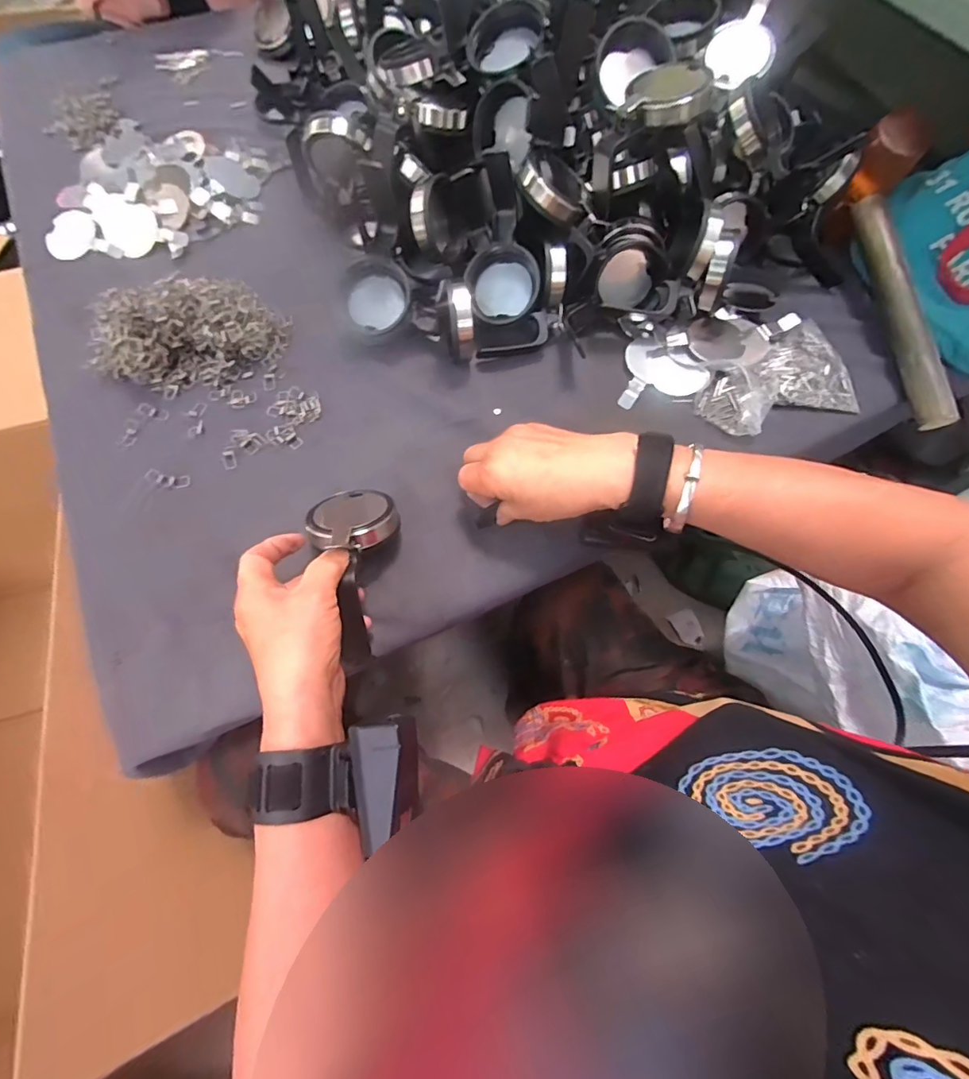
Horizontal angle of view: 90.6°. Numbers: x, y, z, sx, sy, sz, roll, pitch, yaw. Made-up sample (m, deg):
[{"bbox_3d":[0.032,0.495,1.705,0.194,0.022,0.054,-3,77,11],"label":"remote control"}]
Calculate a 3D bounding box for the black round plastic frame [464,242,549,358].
[{"bbox_3d":[0.020,-0.227,0.455,0.069,0.030,0.093,-6,109,10],"label":"black round plastic frame"}]

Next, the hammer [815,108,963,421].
[{"bbox_3d":[0.396,-0.244,0.466,0.038,0.101,0.281,-8,85,-4],"label":"hammer"}]

